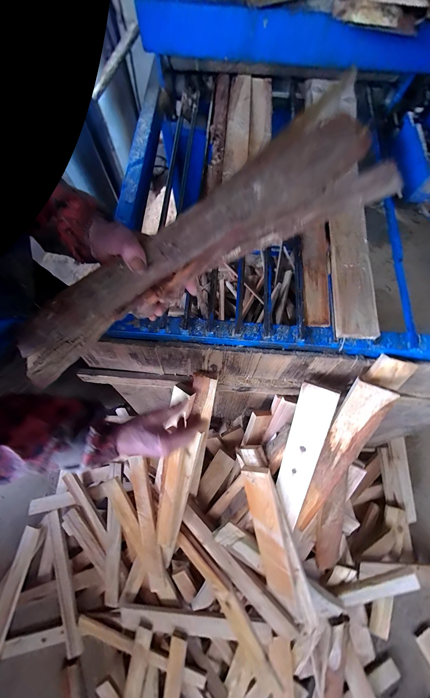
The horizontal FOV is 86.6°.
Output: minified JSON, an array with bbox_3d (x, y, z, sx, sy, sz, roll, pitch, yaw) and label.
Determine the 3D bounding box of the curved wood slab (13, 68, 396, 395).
[{"bbox_3d":[-0.069,-0.093,0.281,0.488,0.048,0.094,-26,73,16],"label":"curved wood slab"}]

